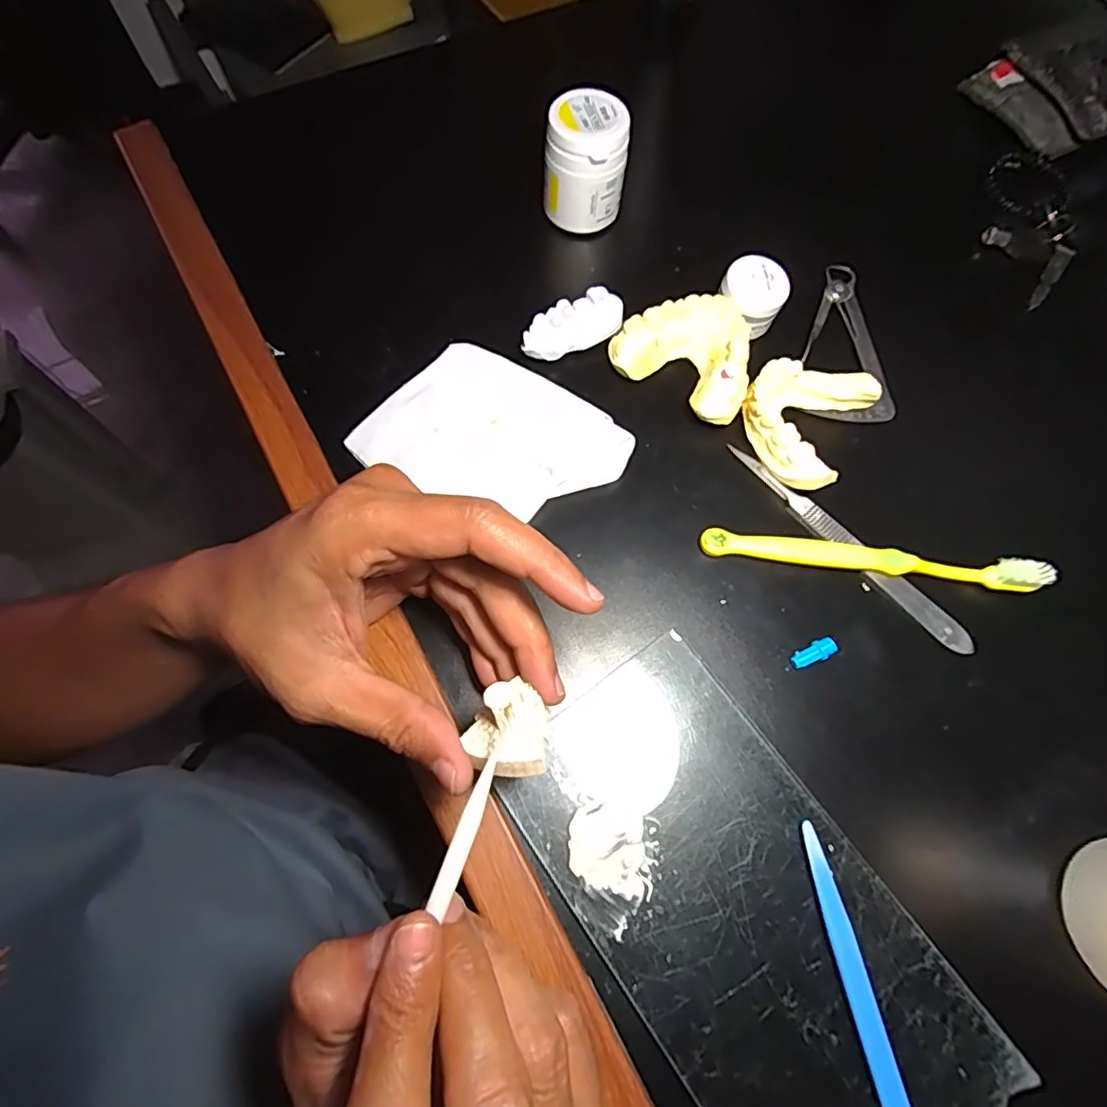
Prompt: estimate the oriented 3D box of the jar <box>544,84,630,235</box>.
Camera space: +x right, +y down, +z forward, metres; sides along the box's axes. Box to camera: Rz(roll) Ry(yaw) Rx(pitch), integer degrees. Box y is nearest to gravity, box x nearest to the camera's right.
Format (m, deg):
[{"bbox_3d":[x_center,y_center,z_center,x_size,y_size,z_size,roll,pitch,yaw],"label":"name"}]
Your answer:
[{"bbox_3d":[0.017,-0.215,0.320,0.043,0.050,0.040,1,69,-2],"label":"jar"}]

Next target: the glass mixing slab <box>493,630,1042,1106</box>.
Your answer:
[{"bbox_3d":[0.070,0.136,0.216,0.100,0.005,0.195,-33,74,-14],"label":"glass mixing slab"}]

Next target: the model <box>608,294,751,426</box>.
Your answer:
[{"bbox_3d":[0.071,-0.102,0.296,0.070,0.021,0.057,37,72,11],"label":"model"}]

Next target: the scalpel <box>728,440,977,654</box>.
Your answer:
[{"bbox_3d":[0.138,-0.005,0.273,0.013,0.004,0.137,-41,76,-16],"label":"scalpel"}]

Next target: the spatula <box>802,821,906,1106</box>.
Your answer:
[{"bbox_3d":[0.111,0.168,0.200,0.009,0.005,0.134,-14,70,4],"label":"spatula"}]

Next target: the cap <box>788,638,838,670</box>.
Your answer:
[{"bbox_3d":[0.113,0.044,0.253,0.020,0.006,0.008,-25,73,-12],"label":"cap"}]

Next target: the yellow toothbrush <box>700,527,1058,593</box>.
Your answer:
[{"bbox_3d":[0.145,0.003,0.265,0.152,0.016,0.012,7,69,0],"label":"yellow toothbrush"}]

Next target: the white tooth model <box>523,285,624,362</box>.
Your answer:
[{"bbox_3d":[0.010,-0.117,0.299,0.058,0.013,0.021,-31,74,-13],"label":"white tooth model"}]

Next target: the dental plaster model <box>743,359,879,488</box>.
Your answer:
[{"bbox_3d":[0.121,-0.067,0.286,0.054,0.023,0.067,30,71,8],"label":"dental plaster model"}]

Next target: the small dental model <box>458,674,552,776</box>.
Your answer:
[{"bbox_3d":[-0.015,0.059,0.197,0.027,0.015,0.030,10,69,1],"label":"small dental model"}]

